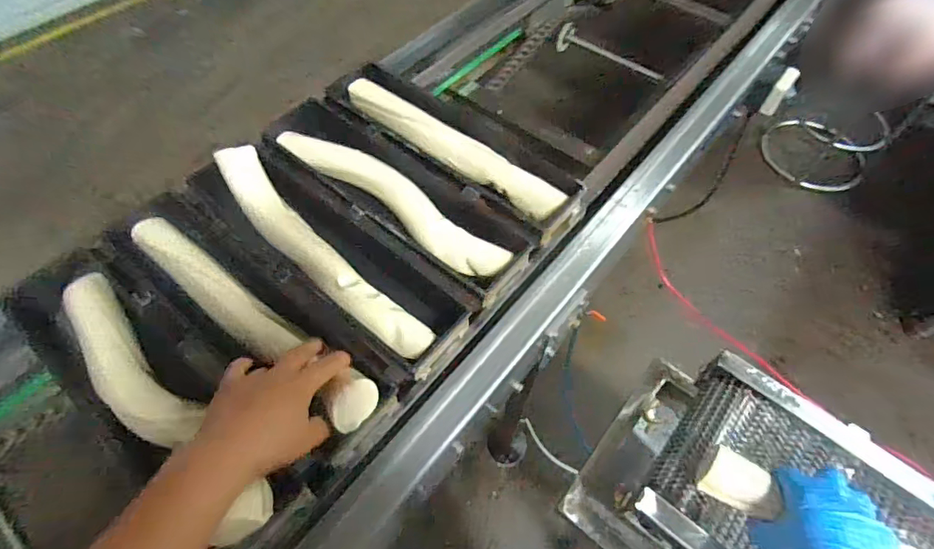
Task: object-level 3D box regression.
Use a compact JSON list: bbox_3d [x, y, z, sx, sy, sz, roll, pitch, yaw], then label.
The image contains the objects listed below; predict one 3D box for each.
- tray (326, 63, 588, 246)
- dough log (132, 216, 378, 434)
[{"bbox_3d":[-0.029,-0.187,0.662,0.407,0.038,0.123,34,65,18],"label":"tray"},{"bbox_3d":[-0.233,0.040,0.506,0.367,0.049,0.049,31,63,24],"label":"dough log"}]

